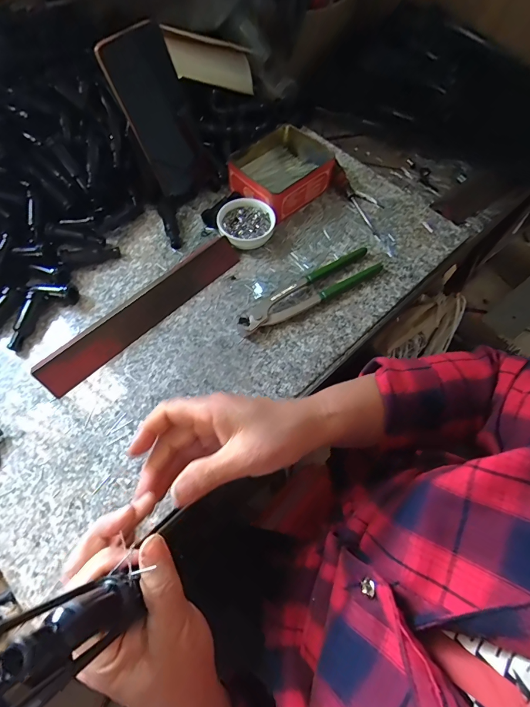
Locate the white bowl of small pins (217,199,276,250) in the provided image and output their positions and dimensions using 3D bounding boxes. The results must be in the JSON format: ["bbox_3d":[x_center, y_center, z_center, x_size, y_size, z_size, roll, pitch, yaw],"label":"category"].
[{"bbox_3d":[-0.024,-0.164,0.449,0.070,0.029,0.070,1,64,-2],"label":"white bowl of small pins"}]

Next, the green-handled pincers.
[{"bbox_3d":[0.052,-0.076,0.415,0.197,0.016,0.042,-29,68,-15],"label":"green-handled pincers"}]

